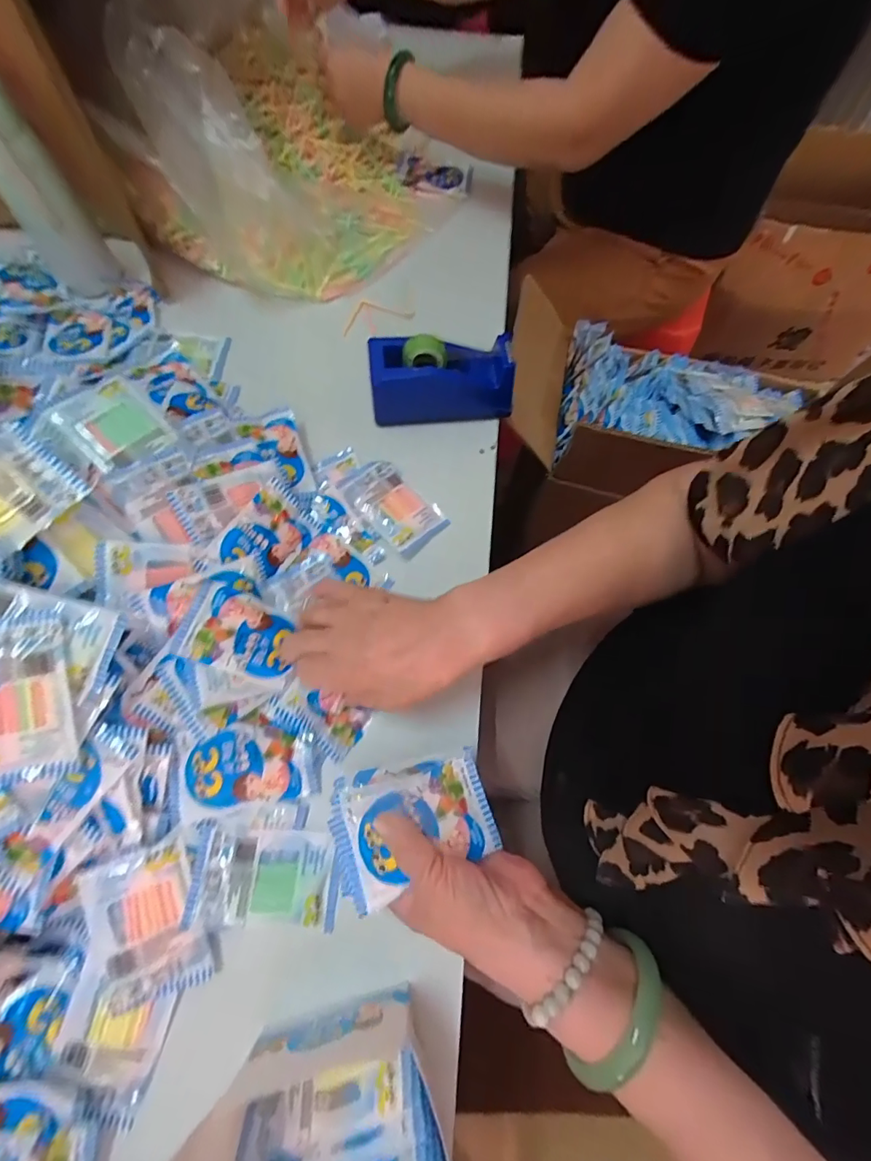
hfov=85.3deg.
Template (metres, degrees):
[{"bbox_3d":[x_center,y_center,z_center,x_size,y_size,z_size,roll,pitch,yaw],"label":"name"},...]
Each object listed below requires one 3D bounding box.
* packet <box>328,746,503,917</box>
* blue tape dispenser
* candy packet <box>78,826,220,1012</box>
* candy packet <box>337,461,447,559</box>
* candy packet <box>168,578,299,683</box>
[{"bbox_3d":[-0.016,0.169,0.331,0.109,0.024,0.079,-15,70,-8],"label":"packet"},{"bbox_3d":[0.006,-0.207,0.490,0.142,0.078,0.053,-4,69,-3],"label":"blue tape dispenser"},{"bbox_3d":[-0.197,0.235,0.325,0.065,0.005,0.097,-16,83,-20],"label":"candy packet"},{"bbox_3d":[-0.043,-0.075,0.468,0.101,0.019,0.063,41,73,13],"label":"candy packet"},{"bbox_3d":[-0.158,0.041,0.385,0.083,0.009,0.063,23,64,-25],"label":"candy packet"}]

